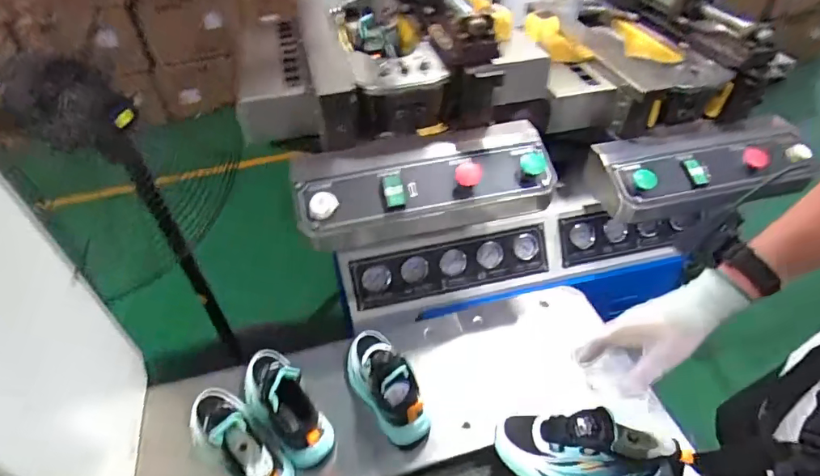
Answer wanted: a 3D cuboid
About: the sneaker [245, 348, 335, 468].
[{"bbox_3d":[-0.190,0.230,0.691,0.082,0.096,0.198,-30,51,-25],"label":"sneaker"}]

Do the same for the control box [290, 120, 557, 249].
[{"bbox_3d":[0.024,-0.090,0.796,0.418,0.095,0.162,-10,45,-7],"label":"control box"}]

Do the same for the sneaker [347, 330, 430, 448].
[{"bbox_3d":[-0.041,0.211,0.715,0.083,0.087,0.187,-22,48,-18],"label":"sneaker"}]

